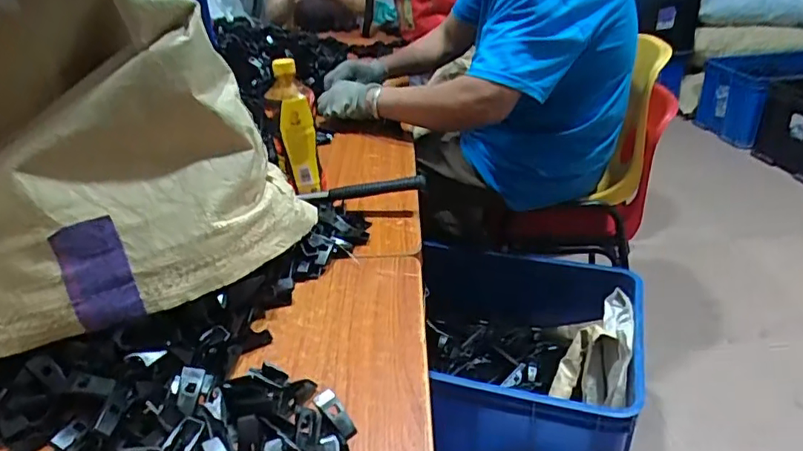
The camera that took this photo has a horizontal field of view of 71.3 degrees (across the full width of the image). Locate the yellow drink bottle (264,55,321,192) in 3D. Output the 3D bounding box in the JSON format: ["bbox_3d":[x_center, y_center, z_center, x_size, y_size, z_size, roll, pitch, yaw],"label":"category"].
[{"bbox_3d":[-0.153,-0.134,0.790,0.063,0.176,0.053,-10,29,-13],"label":"yellow drink bottle"}]

